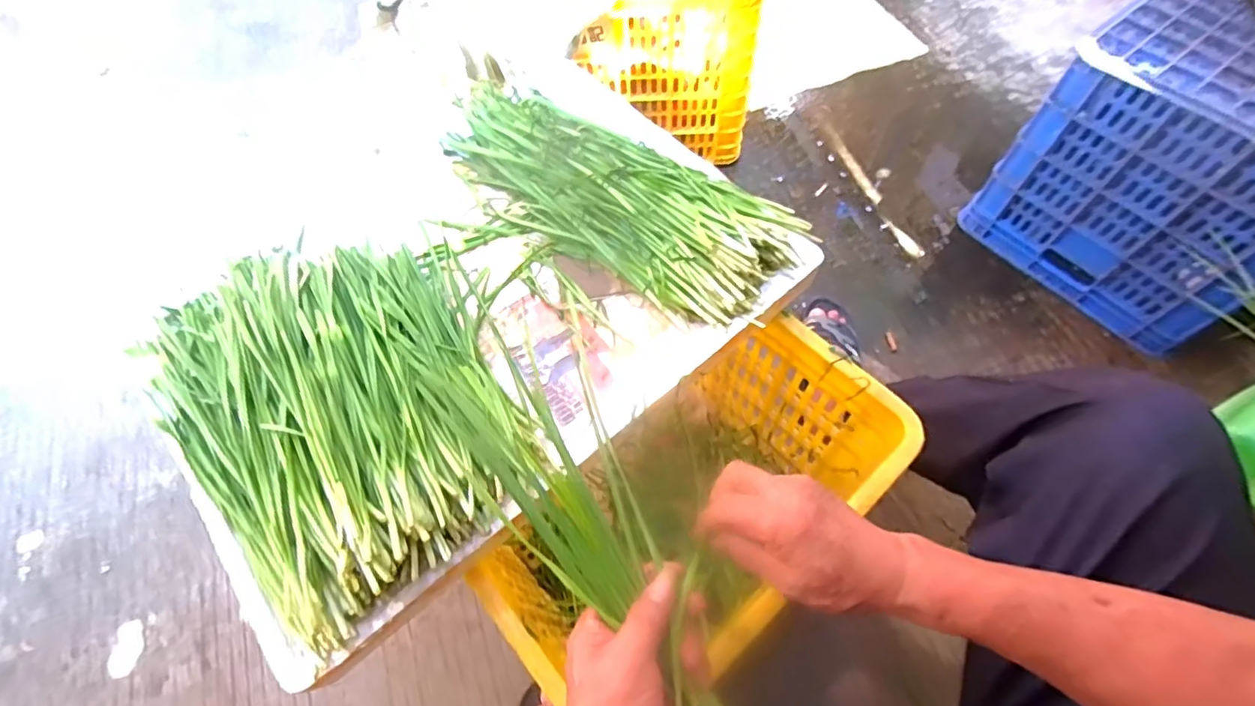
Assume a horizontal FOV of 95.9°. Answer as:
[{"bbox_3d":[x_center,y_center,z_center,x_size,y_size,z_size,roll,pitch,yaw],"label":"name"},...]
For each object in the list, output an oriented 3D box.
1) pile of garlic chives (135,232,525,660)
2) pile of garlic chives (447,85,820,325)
[{"bbox_3d":[-0.249,0.045,0.491,0.281,0.099,0.336,-32,64,-13],"label":"pile of garlic chives"},{"bbox_3d":[-0.030,-0.180,0.614,0.428,0.064,0.177,32,68,19],"label":"pile of garlic chives"}]

